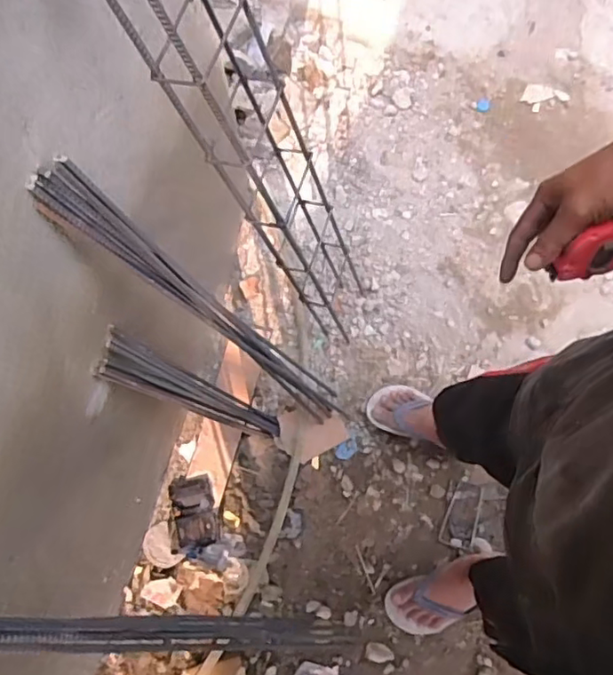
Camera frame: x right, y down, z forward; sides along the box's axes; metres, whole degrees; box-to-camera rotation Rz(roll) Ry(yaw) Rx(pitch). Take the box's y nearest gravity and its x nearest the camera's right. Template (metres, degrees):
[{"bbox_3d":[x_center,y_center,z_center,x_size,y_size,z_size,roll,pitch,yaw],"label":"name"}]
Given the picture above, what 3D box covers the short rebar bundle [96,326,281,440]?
[{"bbox_3d":[-0.189,0.118,1.129,0.031,0.578,0.072,5,73,24],"label":"short rebar bundle"}]

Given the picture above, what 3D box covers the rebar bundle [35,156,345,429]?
[{"bbox_3d":[-0.123,-0.010,0.946,0.064,0.785,0.058,13,73,32],"label":"rebar bundle"}]

